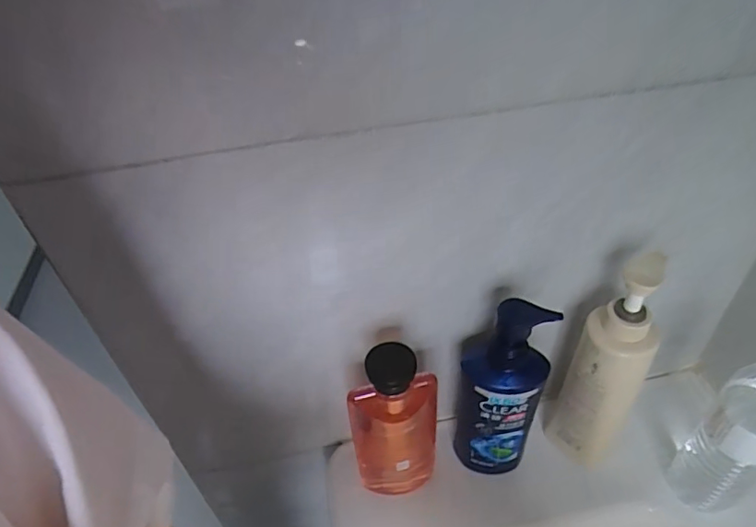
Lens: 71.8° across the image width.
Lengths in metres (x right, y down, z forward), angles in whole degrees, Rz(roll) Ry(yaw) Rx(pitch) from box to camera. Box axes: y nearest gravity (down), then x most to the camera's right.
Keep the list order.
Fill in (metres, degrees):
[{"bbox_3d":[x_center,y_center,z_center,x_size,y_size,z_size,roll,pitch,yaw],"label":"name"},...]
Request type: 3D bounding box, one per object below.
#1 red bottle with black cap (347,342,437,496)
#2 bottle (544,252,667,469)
[{"bbox_3d":[0.014,0.160,0.516,0.083,0.211,0.048,3,45,8],"label":"red bottle with black cap"},{"bbox_3d":[0.229,0.106,0.519,0.070,0.258,0.064,30,54,30],"label":"bottle"}]

